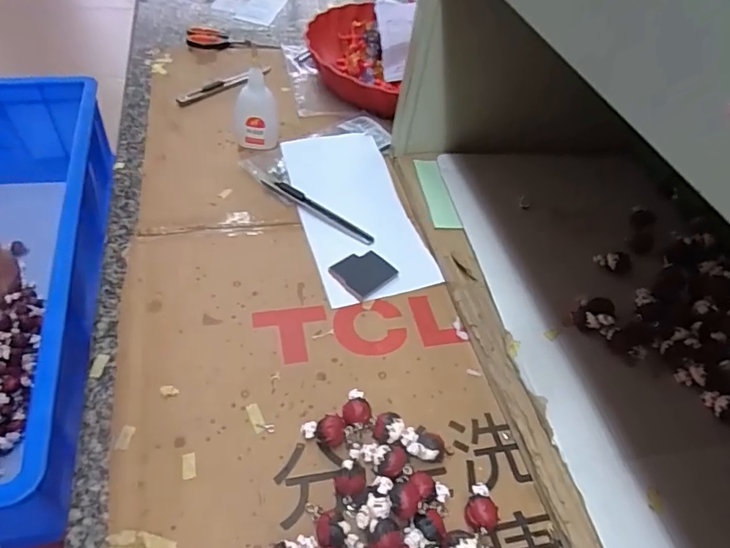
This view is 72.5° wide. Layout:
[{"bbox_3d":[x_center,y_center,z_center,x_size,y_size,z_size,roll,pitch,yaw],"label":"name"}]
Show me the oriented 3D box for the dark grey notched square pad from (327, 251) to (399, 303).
[{"bbox_3d":[-0.001,-0.001,0.424,0.042,0.005,0.046,38,57,26],"label":"dark grey notched square pad"}]

